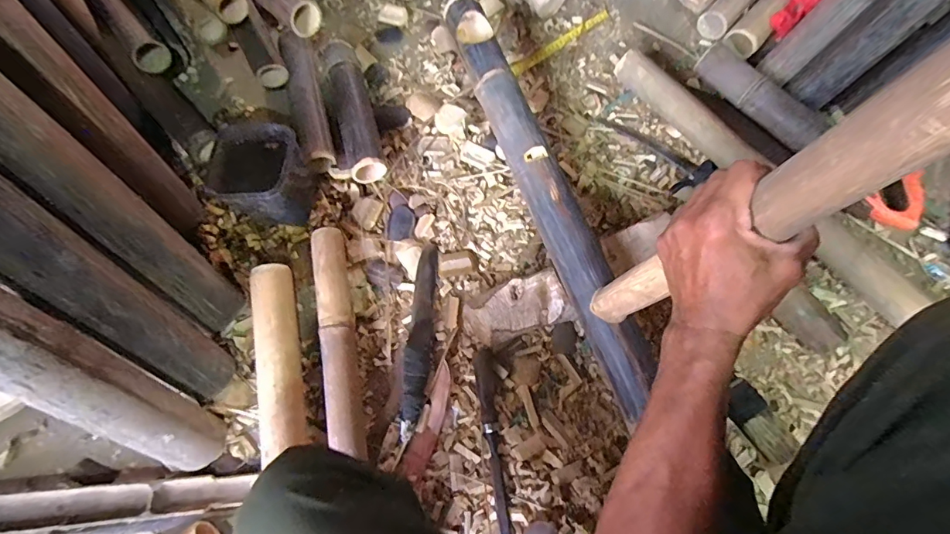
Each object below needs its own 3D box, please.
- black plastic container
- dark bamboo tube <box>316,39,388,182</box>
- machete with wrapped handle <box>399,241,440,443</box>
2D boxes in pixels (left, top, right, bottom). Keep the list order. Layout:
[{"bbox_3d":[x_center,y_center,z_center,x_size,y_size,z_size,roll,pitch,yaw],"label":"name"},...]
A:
[{"bbox_3d":[-0.312,-0.127,0.687,0.111,0.120,0.115,-1,71,0],"label":"black plastic container"},{"bbox_3d":[-0.203,-0.263,0.762,0.062,0.066,0.273,-18,72,-8],"label":"dark bamboo tube"},{"bbox_3d":[-0.078,0.097,0.660,0.038,0.022,0.277,5,71,2],"label":"machete with wrapped handle"}]

